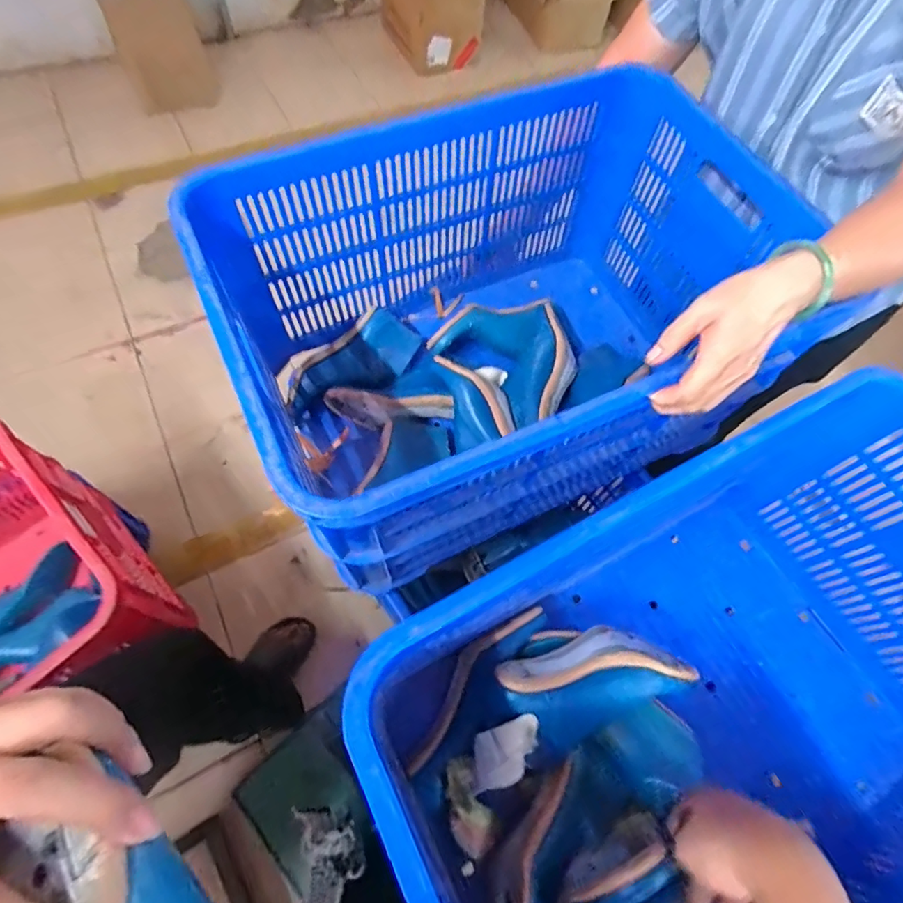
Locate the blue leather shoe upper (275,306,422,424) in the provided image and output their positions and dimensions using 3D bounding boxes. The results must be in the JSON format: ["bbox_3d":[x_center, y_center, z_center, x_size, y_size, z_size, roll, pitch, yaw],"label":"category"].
[{"bbox_3d":[-0.159,-0.137,0.763,0.225,0.076,0.096,-25,66,2],"label":"blue leather shoe upper"}]

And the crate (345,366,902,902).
[{"bbox_3d":[0.268,0.251,0.473,0.596,0.332,0.410,-26,67,-15],"label":"crate"}]

